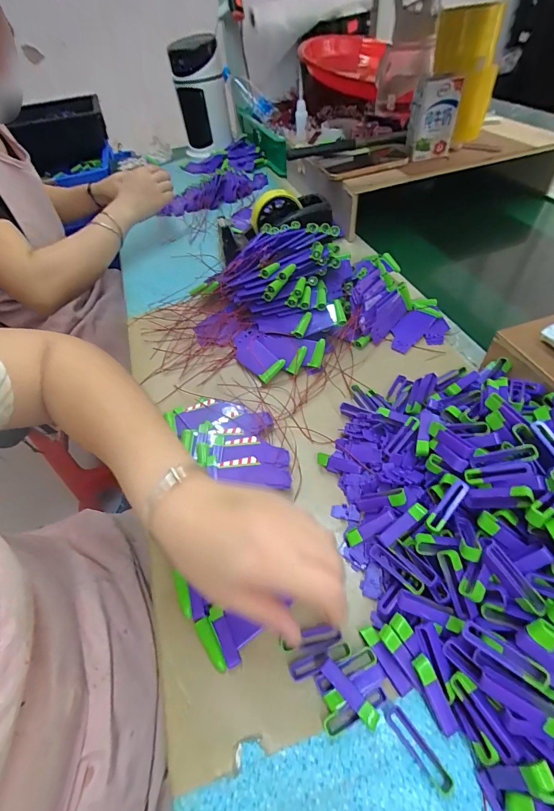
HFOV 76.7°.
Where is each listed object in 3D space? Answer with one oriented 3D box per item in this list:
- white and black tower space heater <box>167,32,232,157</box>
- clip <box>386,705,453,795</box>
[{"bbox_3d":[-0.189,-0.777,0.894,0.127,0.217,0.107,-11,50,-3],"label":"white and black tower space heater"},{"bbox_3d":[0.092,0.222,0.228,0.012,0.008,0.047,-33,55,-20],"label":"clip"}]

